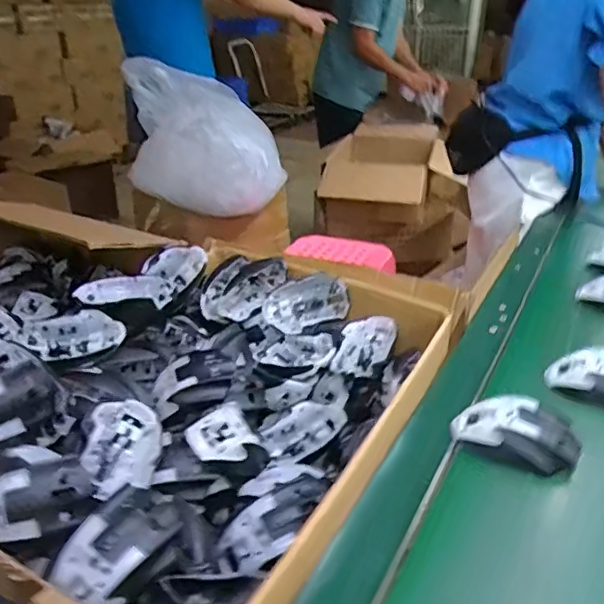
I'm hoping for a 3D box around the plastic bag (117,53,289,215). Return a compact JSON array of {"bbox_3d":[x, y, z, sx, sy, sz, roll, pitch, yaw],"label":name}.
[{"bbox_3d":[-0.236,-0.415,1.476,0.391,0.367,0.212,-6,29,-12],"label":"plastic bag"}]

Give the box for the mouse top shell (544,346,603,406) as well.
[{"bbox_3d":[0.338,0.084,0.644,0.116,0.036,0.066,18,33,29],"label":"mouse top shell"}]

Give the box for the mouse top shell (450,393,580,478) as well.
[{"bbox_3d":[0.210,0.124,0.565,0.117,0.039,0.064,12,30,21],"label":"mouse top shell"}]

